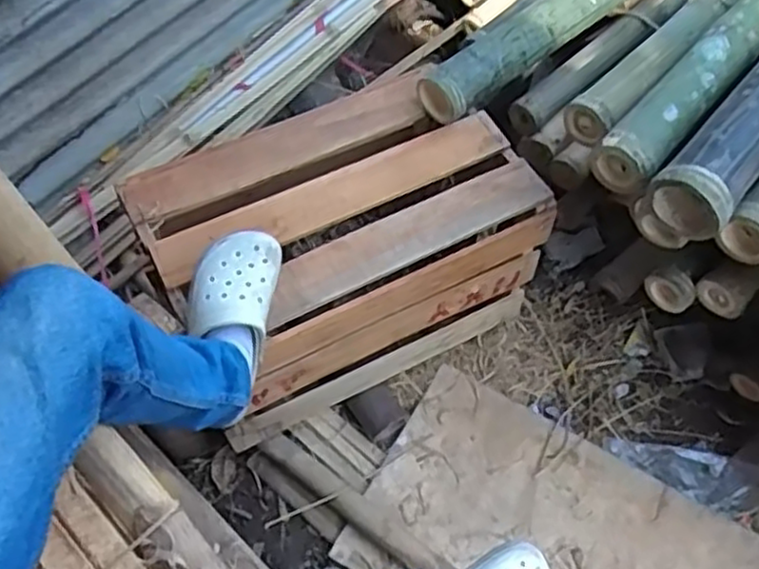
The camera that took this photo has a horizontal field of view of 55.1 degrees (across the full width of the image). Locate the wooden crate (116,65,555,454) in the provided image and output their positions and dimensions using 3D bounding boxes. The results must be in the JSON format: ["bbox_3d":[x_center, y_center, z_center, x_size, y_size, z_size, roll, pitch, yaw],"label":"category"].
[{"bbox_3d":[-0.062,-0.063,1.244,0.592,0.309,0.380,-25,65,-9],"label":"wooden crate"}]

